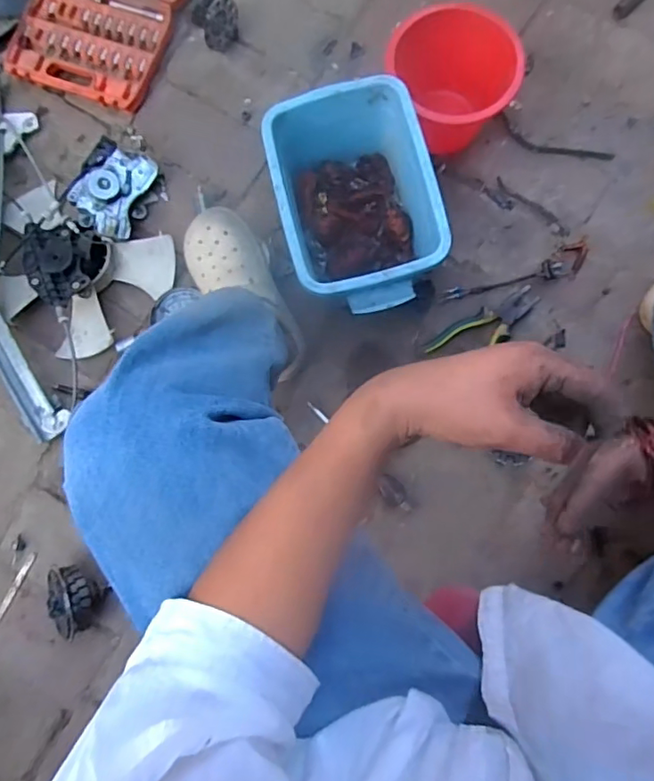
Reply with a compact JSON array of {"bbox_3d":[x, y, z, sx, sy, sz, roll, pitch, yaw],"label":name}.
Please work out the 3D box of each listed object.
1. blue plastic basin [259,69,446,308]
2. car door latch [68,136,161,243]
[{"bbox_3d":[0.040,-0.246,0.758,0.195,0.162,0.285,-14,82,1],"label":"blue plastic basin"},{"bbox_3d":[-0.331,-0.309,0.833,0.096,0.040,0.138,29,77,-22],"label":"car door latch"}]

